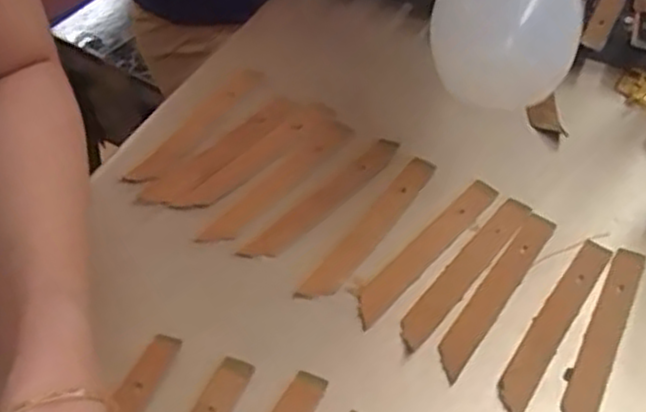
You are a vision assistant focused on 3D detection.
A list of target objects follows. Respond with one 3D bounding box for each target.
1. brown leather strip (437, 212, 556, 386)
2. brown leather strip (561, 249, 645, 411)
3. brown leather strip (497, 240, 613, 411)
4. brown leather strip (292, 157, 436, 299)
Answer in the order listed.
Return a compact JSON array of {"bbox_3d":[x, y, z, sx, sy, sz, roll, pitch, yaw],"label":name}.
[{"bbox_3d":[0.093,0.045,0.410,0.018,0.005,0.123,29,51,20],"label":"brown leather strip"},{"bbox_3d":[0.145,0.067,0.394,0.016,0.005,0.125,24,49,16],"label":"brown leather strip"},{"bbox_3d":[0.121,0.059,0.398,0.018,0.004,0.124,29,51,20],"label":"brown leather strip"},{"bbox_3d":[0.028,0.011,0.430,0.017,0.005,0.123,29,51,20],"label":"brown leather strip"}]

